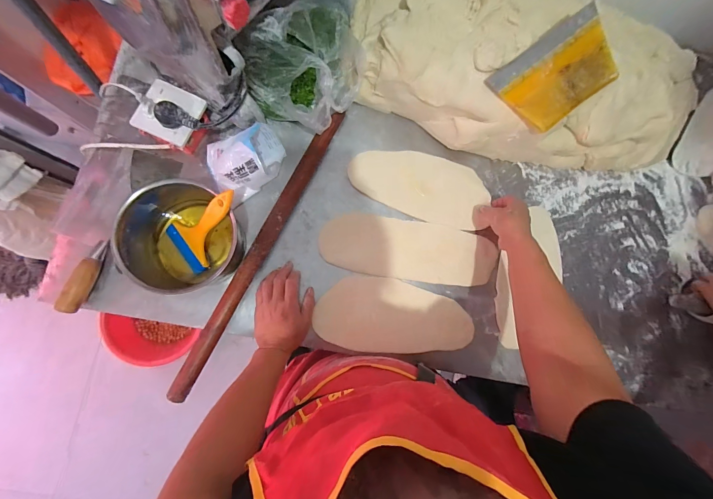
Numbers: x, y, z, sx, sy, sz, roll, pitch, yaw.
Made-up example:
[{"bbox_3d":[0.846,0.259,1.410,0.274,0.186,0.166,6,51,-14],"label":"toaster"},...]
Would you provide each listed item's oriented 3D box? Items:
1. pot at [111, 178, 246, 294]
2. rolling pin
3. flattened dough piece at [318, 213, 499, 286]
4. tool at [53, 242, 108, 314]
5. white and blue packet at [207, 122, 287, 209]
[{"bbox_3d":[-0.267,-0.019,0.463,0.142,0.107,0.144,1,83,-7],"label":"pot"},{"bbox_3d":[-0.158,-0.006,0.512,0.033,0.034,0.525,28,81,-3],"label":"rolling pin"},{"bbox_3d":[0.102,0.001,0.556,0.330,0.010,0.105,8,83,-6],"label":"flattened dough piece"},{"bbox_3d":[-0.420,0.040,0.467,0.025,0.032,0.114,20,82,-4],"label":"tool"},{"bbox_3d":[-0.189,-0.157,0.504,0.129,0.082,0.109,-36,89,-9],"label":"white and blue packet"}]

